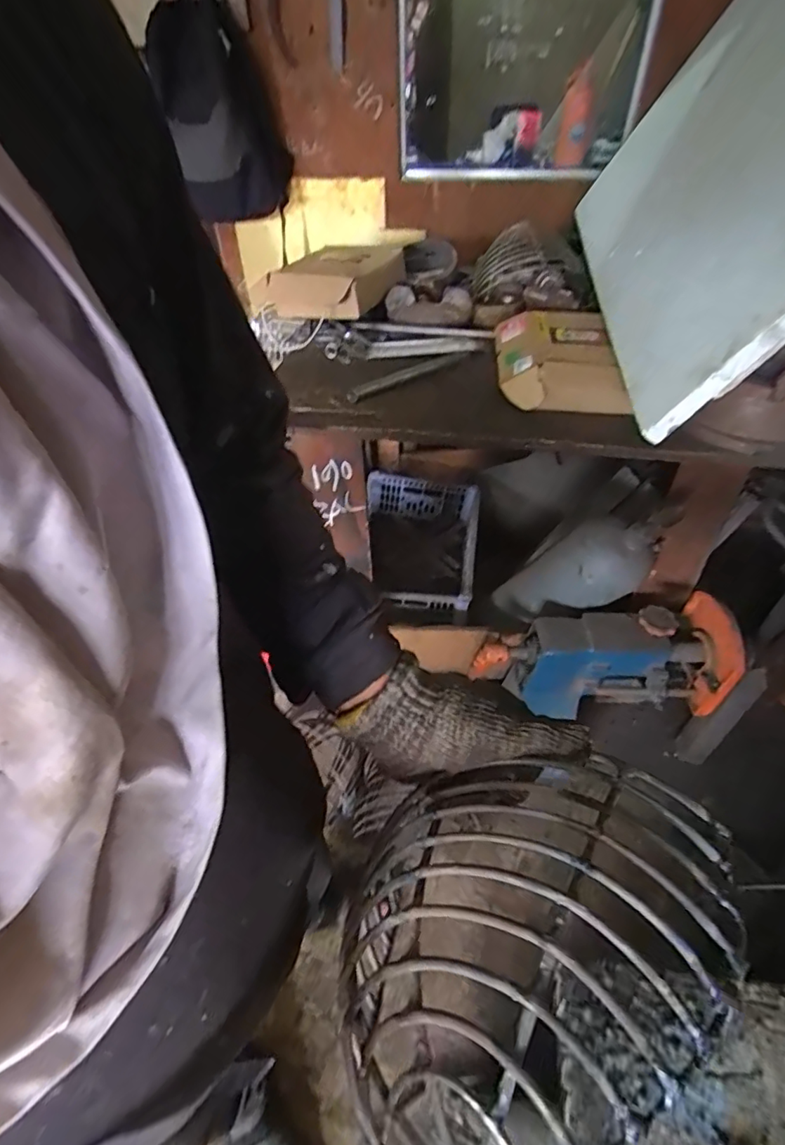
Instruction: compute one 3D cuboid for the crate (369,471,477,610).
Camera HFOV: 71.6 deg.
[{"bbox_3d":[0.068,-0.042,1.492,0.304,0.200,0.434,5,45,7],"label":"crate"}]

